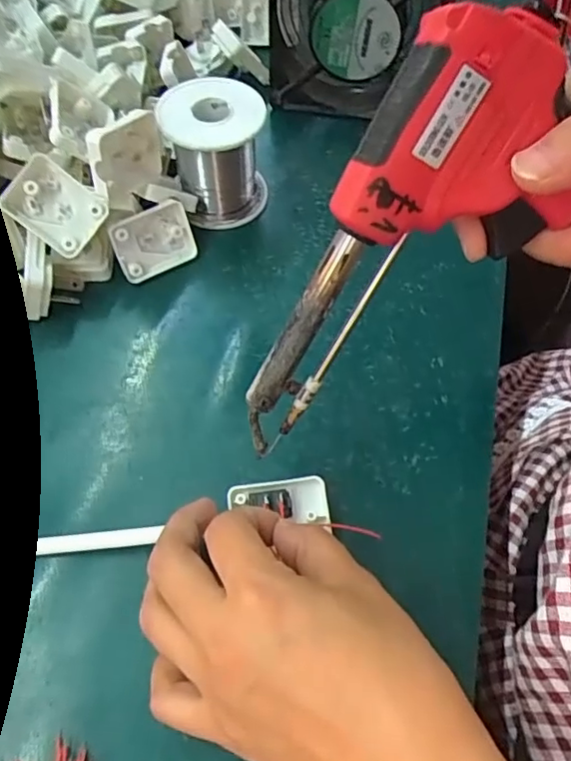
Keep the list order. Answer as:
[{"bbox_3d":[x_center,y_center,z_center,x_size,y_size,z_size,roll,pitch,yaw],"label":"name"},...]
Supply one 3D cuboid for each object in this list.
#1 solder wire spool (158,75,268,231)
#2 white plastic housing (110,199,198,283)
[{"bbox_3d":[-0.044,-0.145,0.383,0.061,0.073,0.061,1,59,-1],"label":"solder wire spool"},{"bbox_3d":[-0.081,-0.086,0.363,0.048,0.040,0.015,-25,34,-13],"label":"white plastic housing"}]

